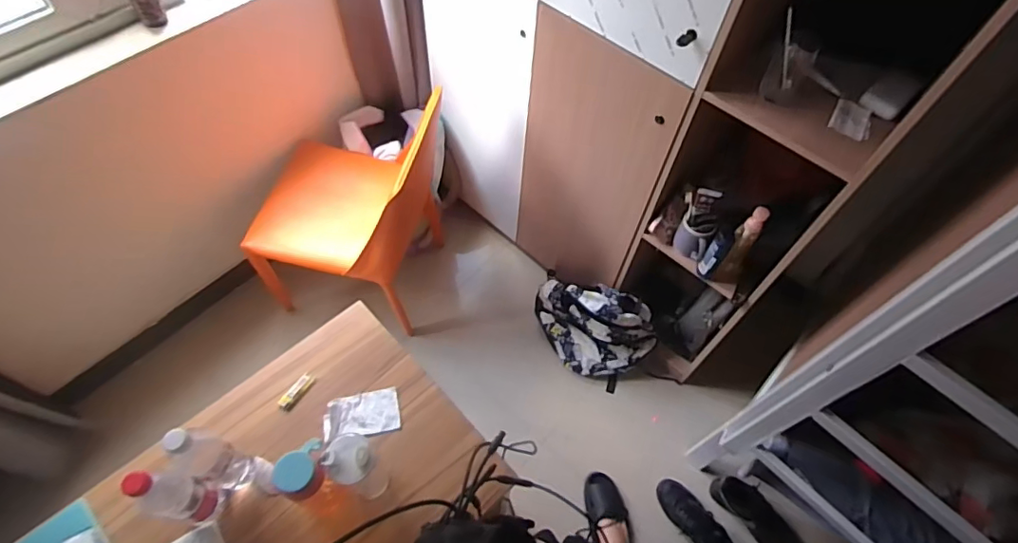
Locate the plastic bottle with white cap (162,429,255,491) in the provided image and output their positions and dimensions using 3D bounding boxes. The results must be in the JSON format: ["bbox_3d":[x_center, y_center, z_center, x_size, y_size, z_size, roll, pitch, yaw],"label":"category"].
[{"bbox_3d":[-0.469,0.290,0.830,0.075,0.228,0.066,20,59,10],"label":"plastic bottle with white cap"}]

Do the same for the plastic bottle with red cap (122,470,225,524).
[{"bbox_3d":[-0.514,0.341,0.803,0.073,0.231,0.066,12,58,5],"label":"plastic bottle with red cap"}]

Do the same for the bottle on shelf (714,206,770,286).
[{"bbox_3d":[0.588,-0.060,1.334,0.072,0.242,0.080,32,62,16],"label":"bottle on shelf"}]

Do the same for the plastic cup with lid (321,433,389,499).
[{"bbox_3d":[-0.238,0.318,0.846,0.062,0.192,0.067,-36,66,-22],"label":"plastic cup with lid"}]

